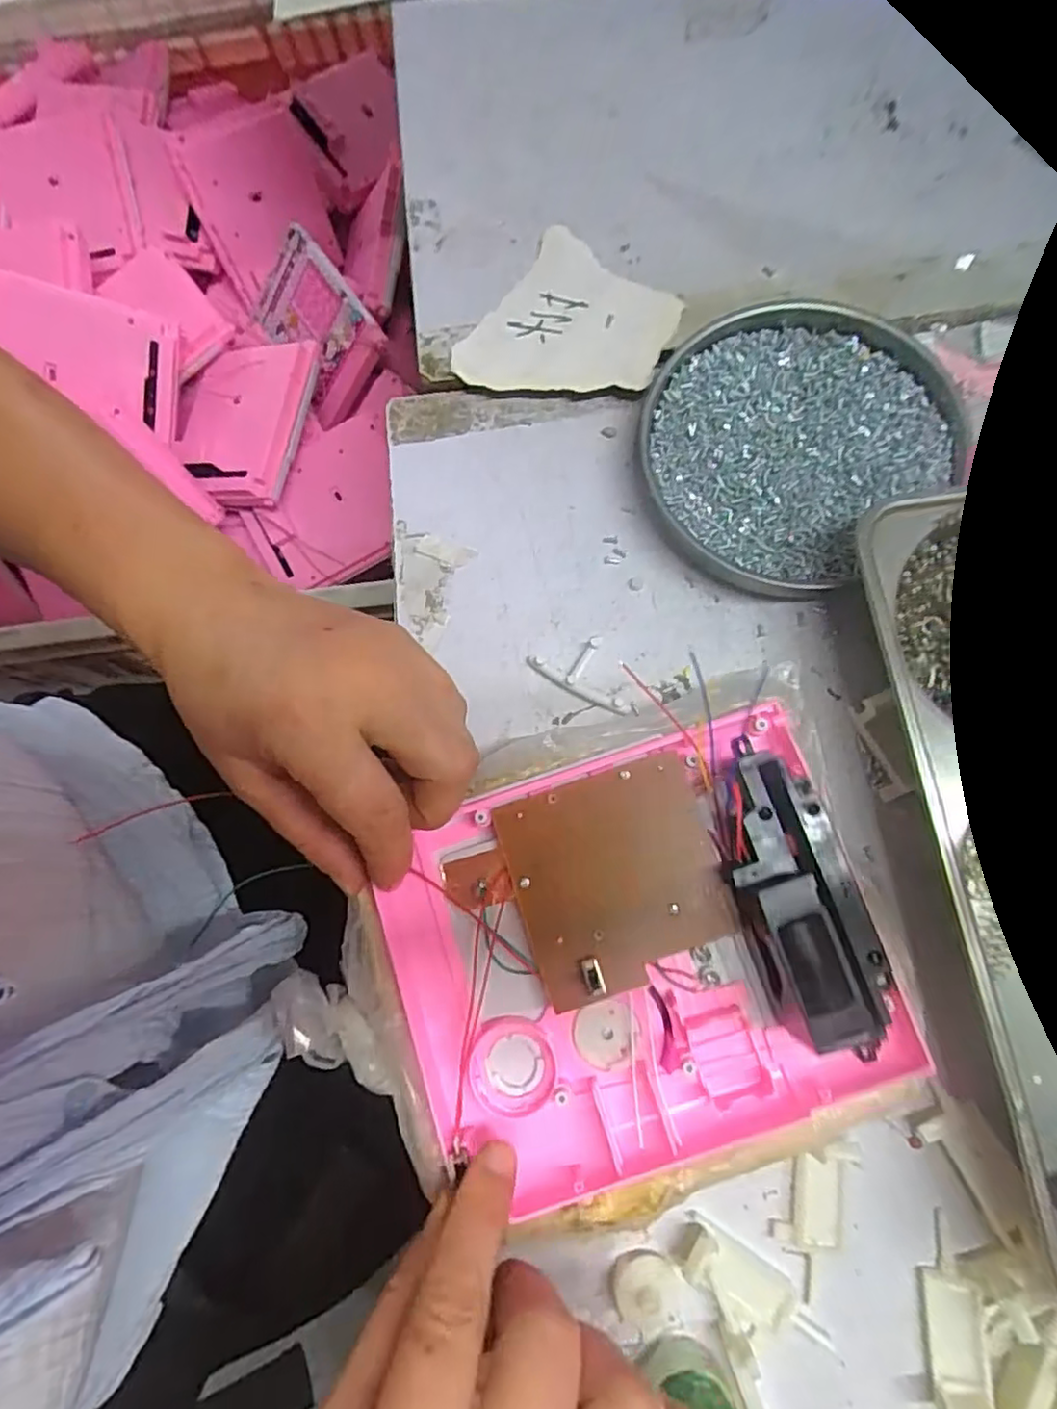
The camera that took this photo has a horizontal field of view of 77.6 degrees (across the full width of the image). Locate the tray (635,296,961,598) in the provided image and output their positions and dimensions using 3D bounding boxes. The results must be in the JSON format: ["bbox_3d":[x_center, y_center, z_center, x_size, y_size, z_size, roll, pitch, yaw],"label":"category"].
[{"bbox_3d":[0.119,-0.121,0.303,0.132,0.024,0.123,-1,77,4],"label":"tray"}]

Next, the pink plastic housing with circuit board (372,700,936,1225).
[{"bbox_3d":[0.034,0.087,0.222,0.166,0.044,0.145,-17,77,-3],"label":"pink plastic housing with circuit board"}]

